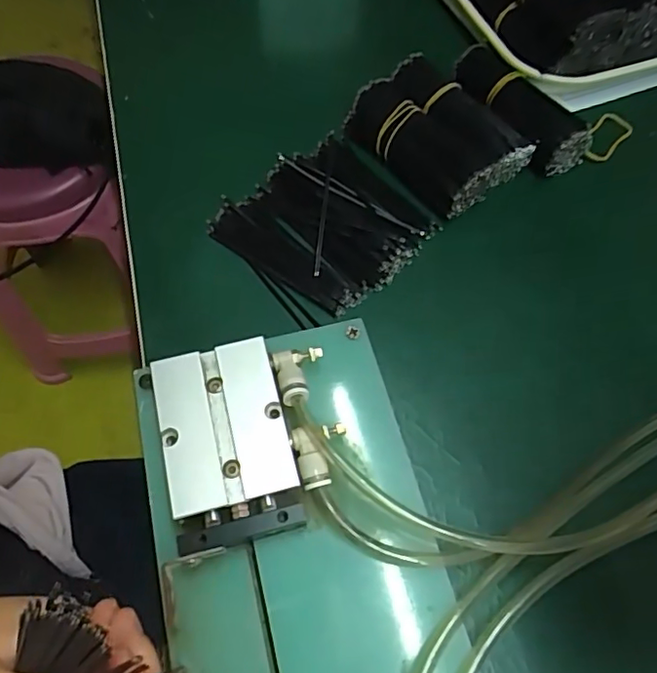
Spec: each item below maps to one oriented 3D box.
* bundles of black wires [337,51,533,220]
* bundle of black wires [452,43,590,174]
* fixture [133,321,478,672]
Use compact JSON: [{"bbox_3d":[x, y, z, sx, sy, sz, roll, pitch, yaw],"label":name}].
[{"bbox_3d":[0.070,-0.132,0.355,0.076,0.033,0.106,-38,70,-18],"label":"bundles of black wires"},{"bbox_3d":[0.126,-0.152,0.370,0.044,0.033,0.106,-39,70,-18],"label":"bundle of black wires"},{"bbox_3d":[-0.003,0.124,0.220,0.113,0.034,0.264,-14,65,-8],"label":"fixture"}]

